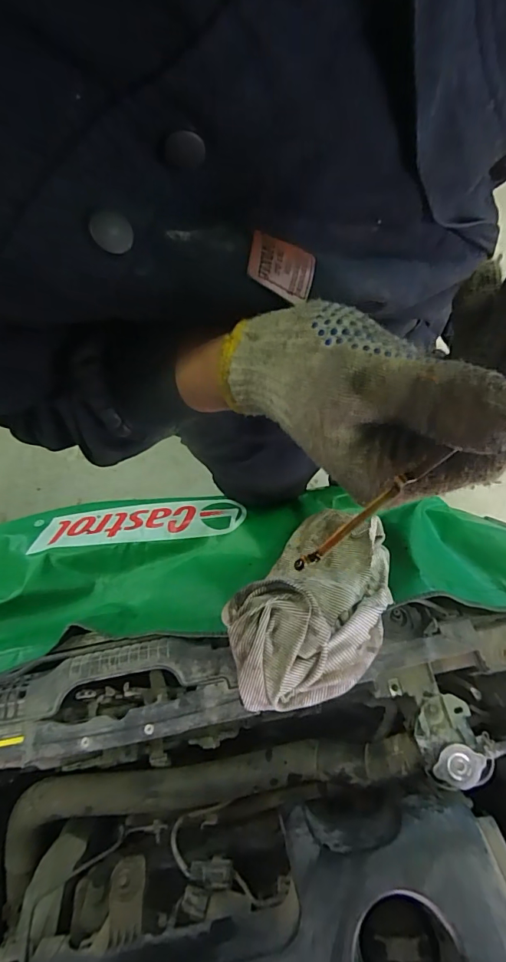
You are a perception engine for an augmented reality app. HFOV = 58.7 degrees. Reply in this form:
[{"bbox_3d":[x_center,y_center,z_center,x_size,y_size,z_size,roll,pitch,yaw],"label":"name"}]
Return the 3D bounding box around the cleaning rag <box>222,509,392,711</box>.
[{"bbox_3d":[0.081,0.160,0.583,0.167,0.119,0.270,36,74,14],"label":"cleaning rag"}]

